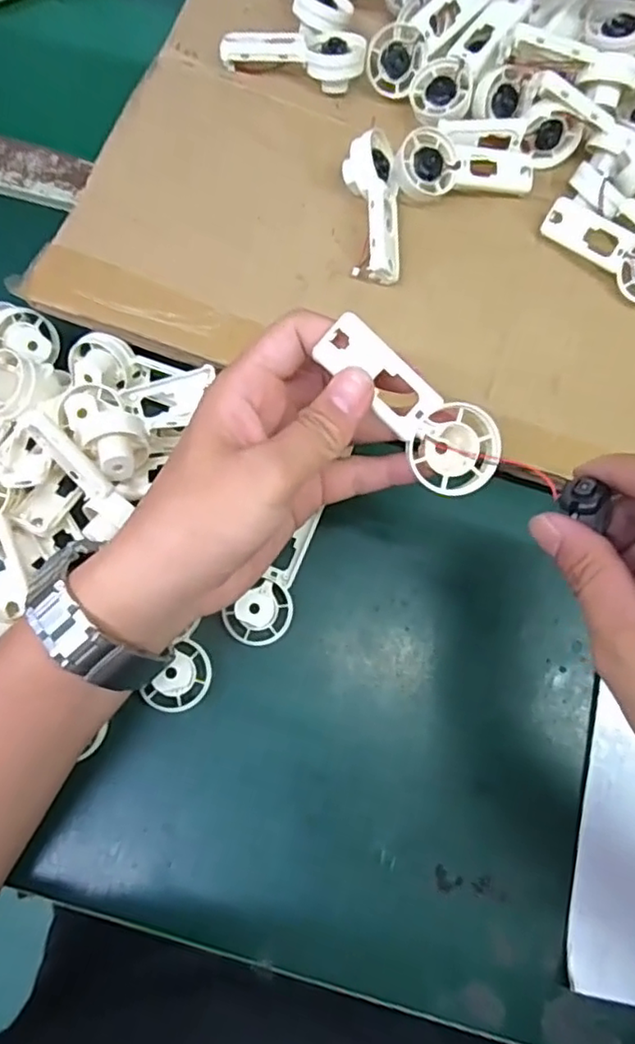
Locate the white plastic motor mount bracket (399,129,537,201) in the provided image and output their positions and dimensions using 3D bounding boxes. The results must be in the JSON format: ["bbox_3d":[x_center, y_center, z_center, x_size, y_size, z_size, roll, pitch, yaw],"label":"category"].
[{"bbox_3d":[0.095,-0.226,0.411,0.094,0.017,0.038,-2,76,-15],"label":"white plastic motor mount bracket"}]

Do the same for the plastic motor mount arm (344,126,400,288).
[{"bbox_3d":[0.034,-0.194,0.392,0.030,0.032,0.092,-3,75,-3],"label":"plastic motor mount arm"}]

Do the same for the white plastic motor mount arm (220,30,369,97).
[{"bbox_3d":[-0.015,-0.302,0.419,0.092,0.021,0.029,3,75,-1],"label":"white plastic motor mount arm"}]

